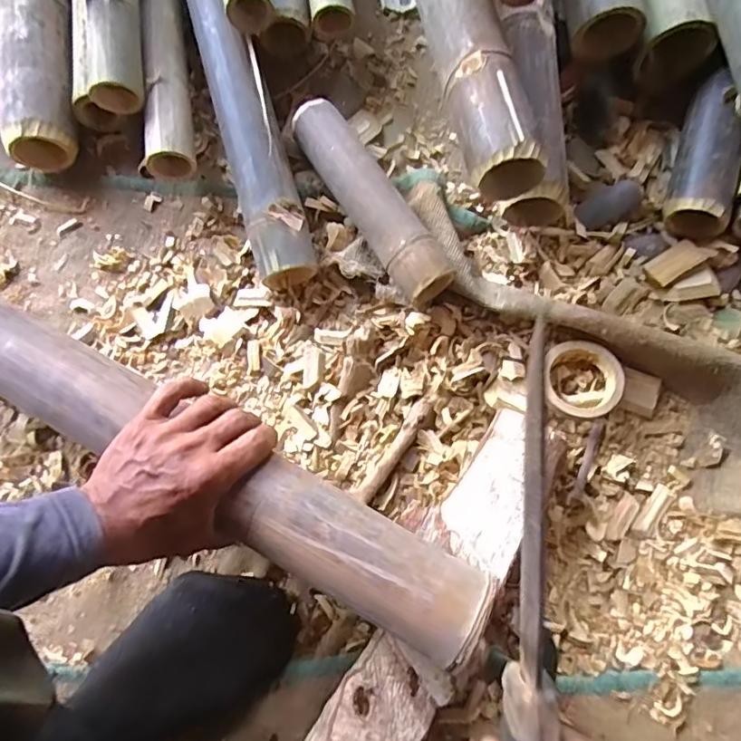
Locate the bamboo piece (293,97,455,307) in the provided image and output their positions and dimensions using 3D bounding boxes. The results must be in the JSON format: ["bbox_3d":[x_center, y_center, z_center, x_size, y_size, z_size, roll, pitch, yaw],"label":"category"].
[{"bbox_3d":[-0.002,-0.167,0.539,0.053,0.059,0.228,-31,78,-6],"label":"bamboo piece"}]

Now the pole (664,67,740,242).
[{"bbox_3d":[0.334,-0.209,0.547,0.057,0.056,0.175,17,78,4],"label":"pole"}]

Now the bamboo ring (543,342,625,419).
[{"bbox_3d":[0.199,0.009,0.518,0.068,0.025,0.071,0,77,0],"label":"bamboo ring"}]

